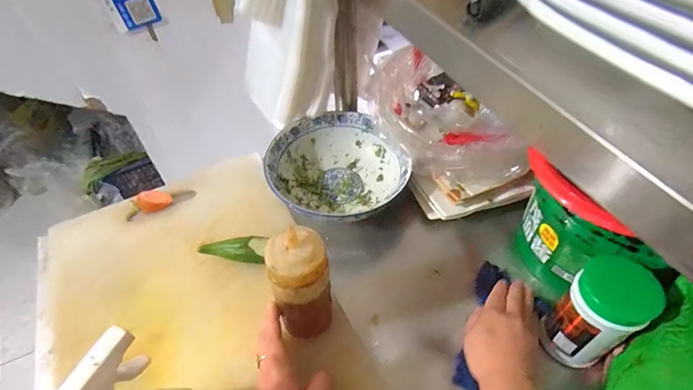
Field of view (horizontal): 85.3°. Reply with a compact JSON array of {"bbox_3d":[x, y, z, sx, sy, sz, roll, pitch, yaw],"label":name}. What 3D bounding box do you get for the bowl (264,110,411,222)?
[{"bbox_3d":[-0.009,-0.044,0.558,0.195,0.089,0.183,-1,51,1],"label":"bowl"}]

